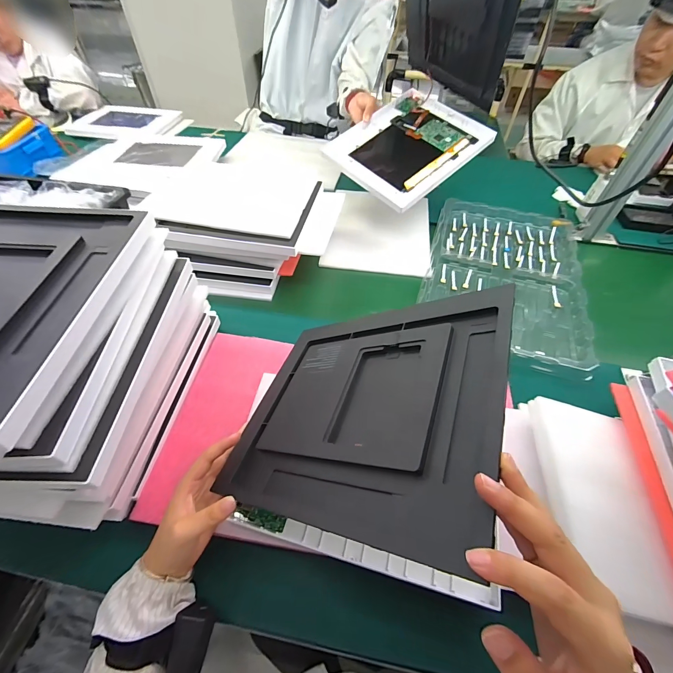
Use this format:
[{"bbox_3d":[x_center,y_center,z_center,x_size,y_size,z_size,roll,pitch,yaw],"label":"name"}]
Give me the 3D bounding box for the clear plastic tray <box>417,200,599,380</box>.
[{"bbox_3d":[0.362,-0.151,0.727,0.312,0.033,0.514,15,52,10],"label":"clear plastic tray"}]

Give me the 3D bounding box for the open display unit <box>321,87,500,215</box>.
[{"bbox_3d":[0.166,-0.442,0.761,0.324,0.022,0.263,-41,69,-13],"label":"open display unit"}]

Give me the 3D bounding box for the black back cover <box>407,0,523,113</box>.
[{"bbox_3d":[0.231,-0.615,0.645,0.243,0.287,0.013,43,88,17],"label":"black back cover"}]

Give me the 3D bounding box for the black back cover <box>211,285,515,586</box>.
[{"bbox_3d":[0.019,0.060,0.342,0.285,0.014,0.245,-9,43,40],"label":"black back cover"}]

